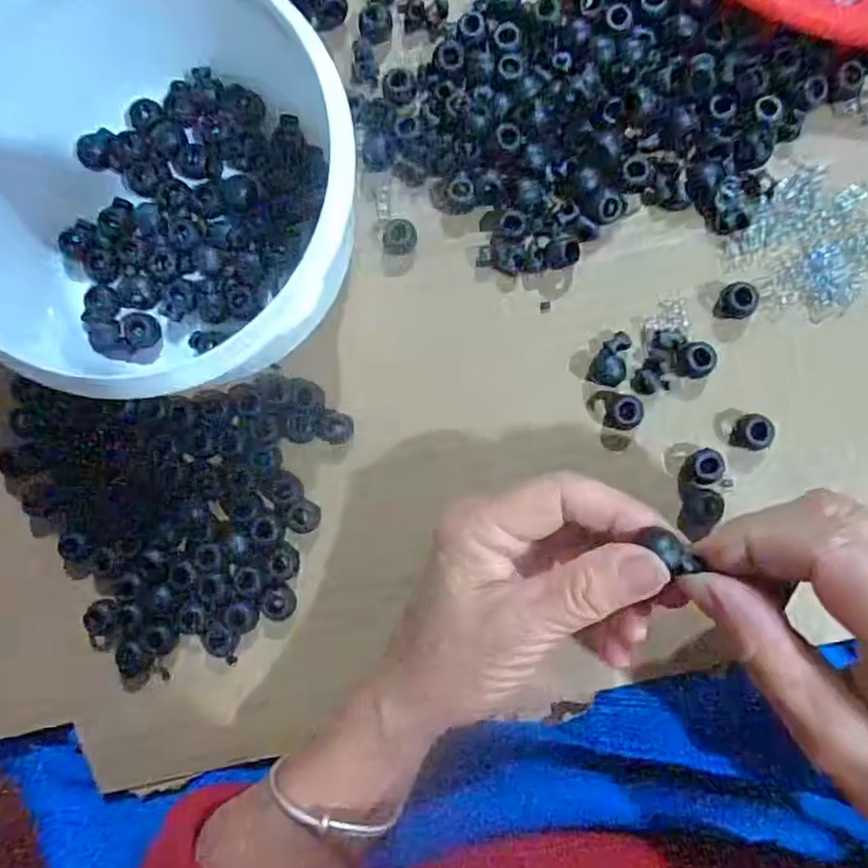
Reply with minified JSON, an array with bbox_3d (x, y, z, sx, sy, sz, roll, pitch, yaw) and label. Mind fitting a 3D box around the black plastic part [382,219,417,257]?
[{"bbox_3d":[-0.015,-0.090,0.292,0.014,0.007,0.017,24,91,3],"label":"black plastic part"}]

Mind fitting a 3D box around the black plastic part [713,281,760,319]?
[{"bbox_3d":[0.131,-0.058,0.276,0.016,0.013,0.013,6,90,3],"label":"black plastic part"}]

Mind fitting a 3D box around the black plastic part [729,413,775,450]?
[{"bbox_3d":[0.137,-0.001,0.273,0.014,0.016,0.015,12,90,3],"label":"black plastic part"}]

